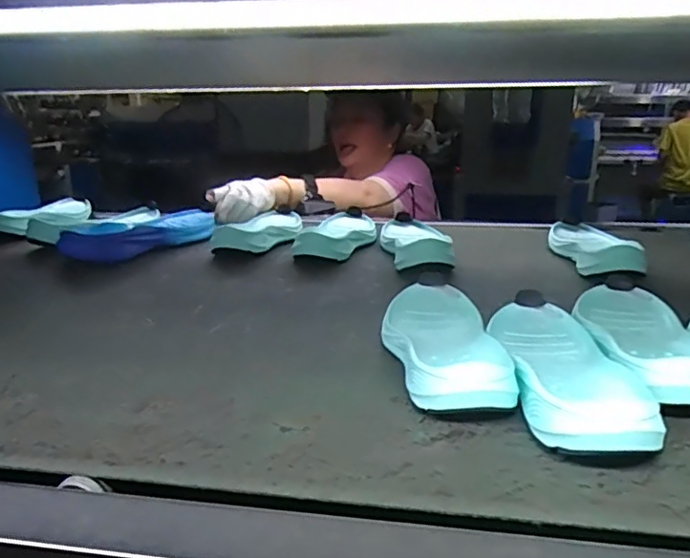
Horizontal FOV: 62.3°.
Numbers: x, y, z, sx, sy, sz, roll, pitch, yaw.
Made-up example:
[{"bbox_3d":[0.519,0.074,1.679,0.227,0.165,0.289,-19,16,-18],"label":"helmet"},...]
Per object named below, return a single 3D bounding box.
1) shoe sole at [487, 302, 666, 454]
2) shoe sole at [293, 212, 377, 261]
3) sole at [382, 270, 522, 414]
[{"bbox_3d":[0.158,0.065,0.419,0.077,0.035,0.203,1,17,2],"label":"shoe sole"},{"bbox_3d":[-0.004,-0.064,0.813,0.087,0.032,0.213,5,17,14],"label":"shoe sole"},{"bbox_3d":[0.077,0.048,0.475,0.087,0.034,0.226,1,17,3],"label":"sole"}]

